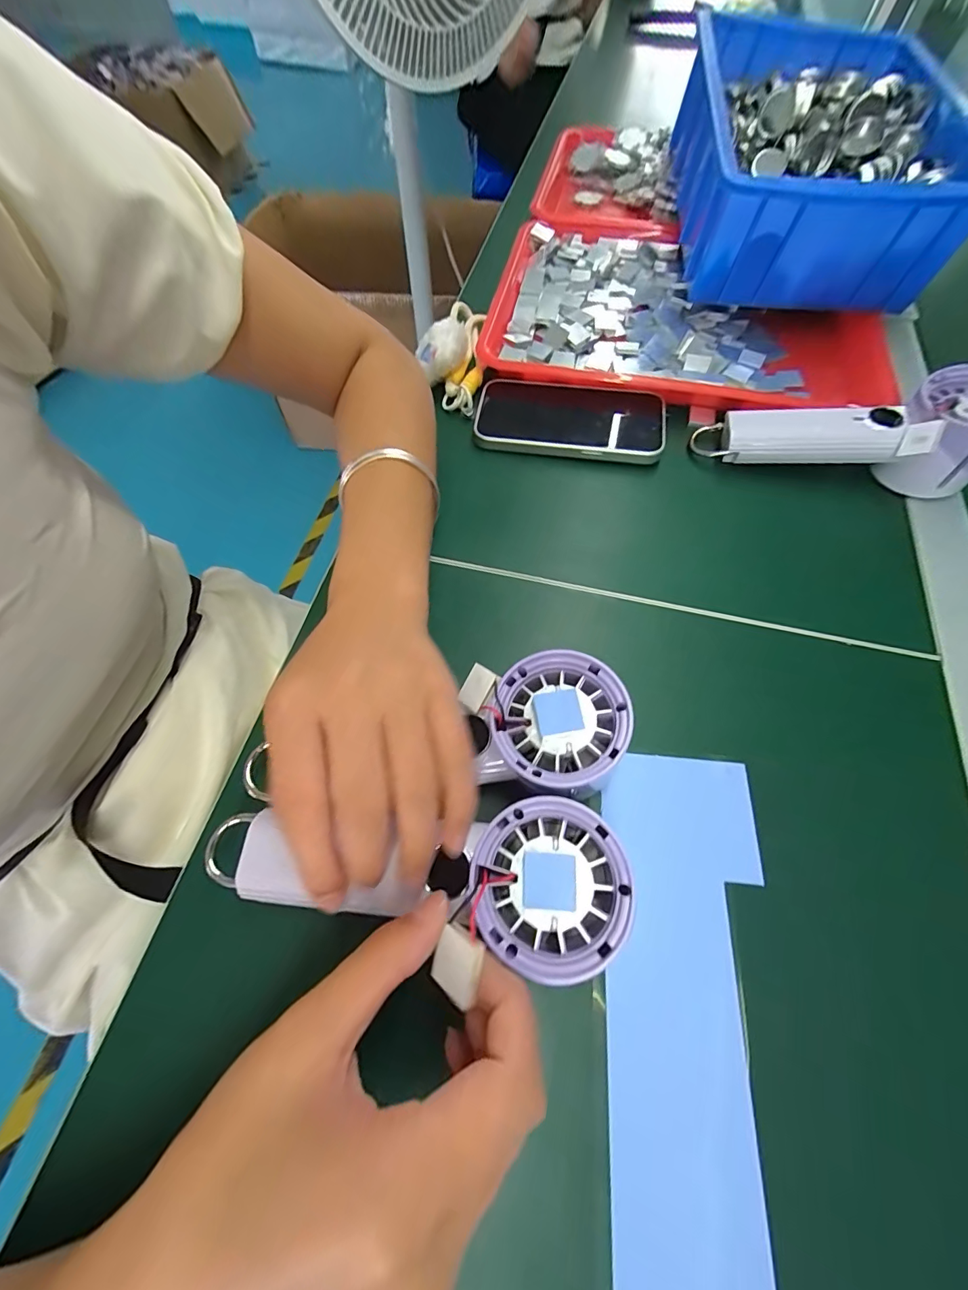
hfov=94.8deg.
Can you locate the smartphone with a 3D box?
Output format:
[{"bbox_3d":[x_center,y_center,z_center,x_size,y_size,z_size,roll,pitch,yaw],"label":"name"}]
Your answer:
[{"bbox_3d":[0.068,-0.182,0.361,0.147,0.017,0.069,9,65,4],"label":"smartphone"}]

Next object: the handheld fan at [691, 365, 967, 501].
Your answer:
[{"bbox_3d":[0.263,-0.154,0.330,0.198,0.058,0.063,7,64,16],"label":"handheld fan"}]

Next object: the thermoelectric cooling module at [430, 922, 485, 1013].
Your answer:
[{"bbox_3d":[-0.010,0.115,0.161,0.019,0.004,0.020,12,76,40],"label":"thermoelectric cooling module"}]

